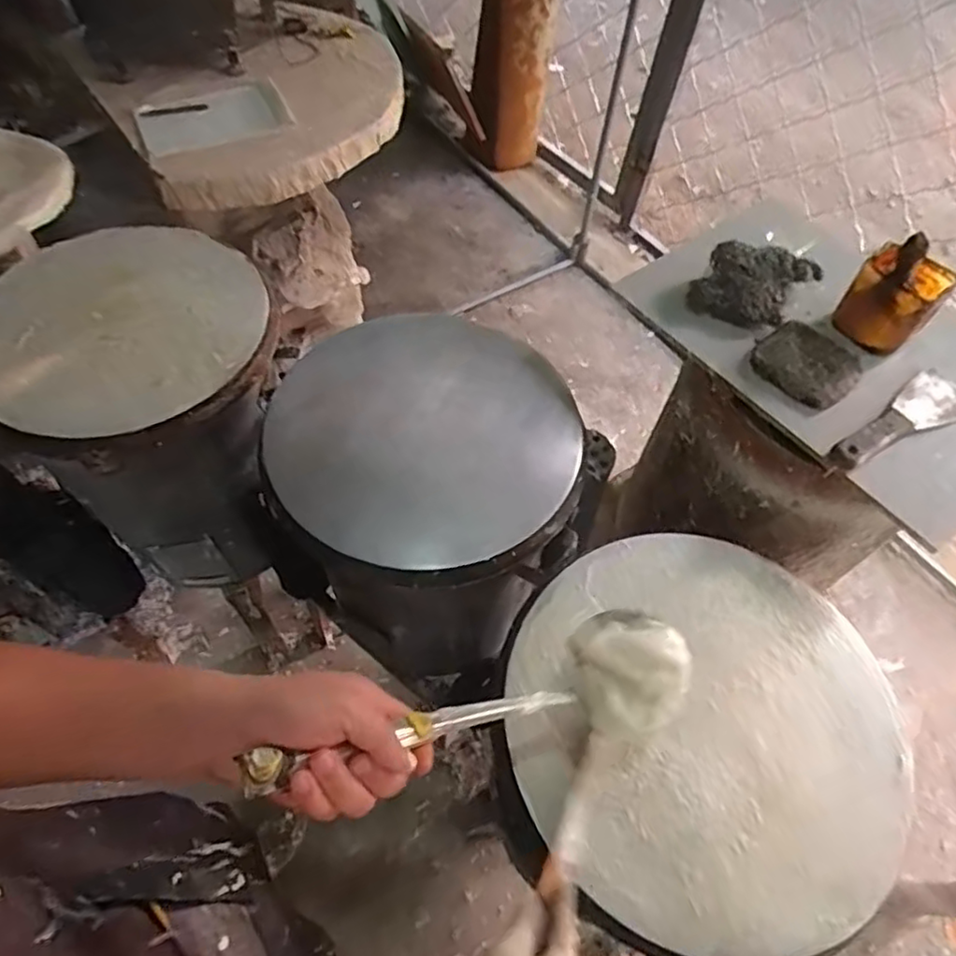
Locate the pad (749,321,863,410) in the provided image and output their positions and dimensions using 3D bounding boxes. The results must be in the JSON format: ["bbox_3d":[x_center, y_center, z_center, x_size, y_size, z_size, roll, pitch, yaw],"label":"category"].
[{"bbox_3d":[0.389,-0.136,0.767,0.113,0.020,0.099,40,64,20],"label":"pad"}]

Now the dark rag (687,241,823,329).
[{"bbox_3d":[0.355,-0.253,0.823,0.136,0.053,0.130,25,60,12],"label":"dark rag"}]

